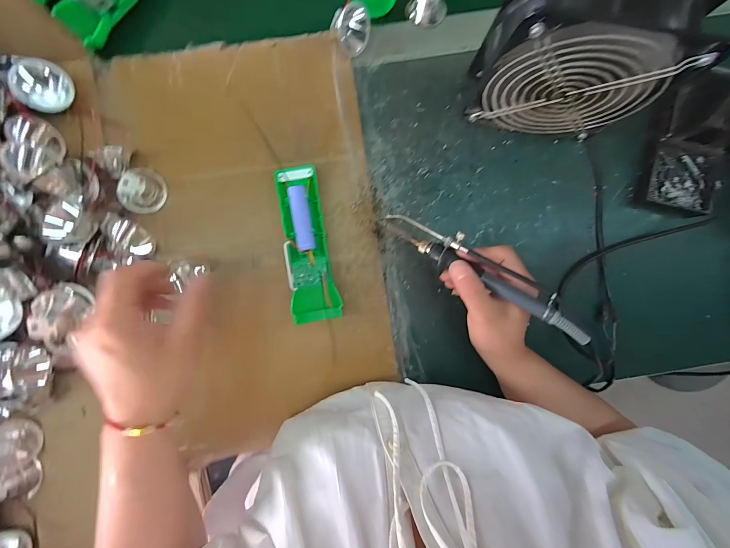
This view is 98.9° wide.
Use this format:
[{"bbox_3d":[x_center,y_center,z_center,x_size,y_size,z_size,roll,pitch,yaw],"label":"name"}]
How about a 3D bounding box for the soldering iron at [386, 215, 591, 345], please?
[{"bbox_3d":[0.101,-0.004,0.278,0.195,0.021,0.032,35,89,21],"label":"soldering iron"}]

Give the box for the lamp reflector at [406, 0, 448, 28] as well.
[{"bbox_3d":[0.069,-0.288,0.334,0.040,0.029,0.028,28,89,-1],"label":"lamp reflector"}]

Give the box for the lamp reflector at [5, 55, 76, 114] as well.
[{"bbox_3d":[-0.312,-0.181,0.299,0.035,0.029,0.044,27,89,-1],"label":"lamp reflector"}]

